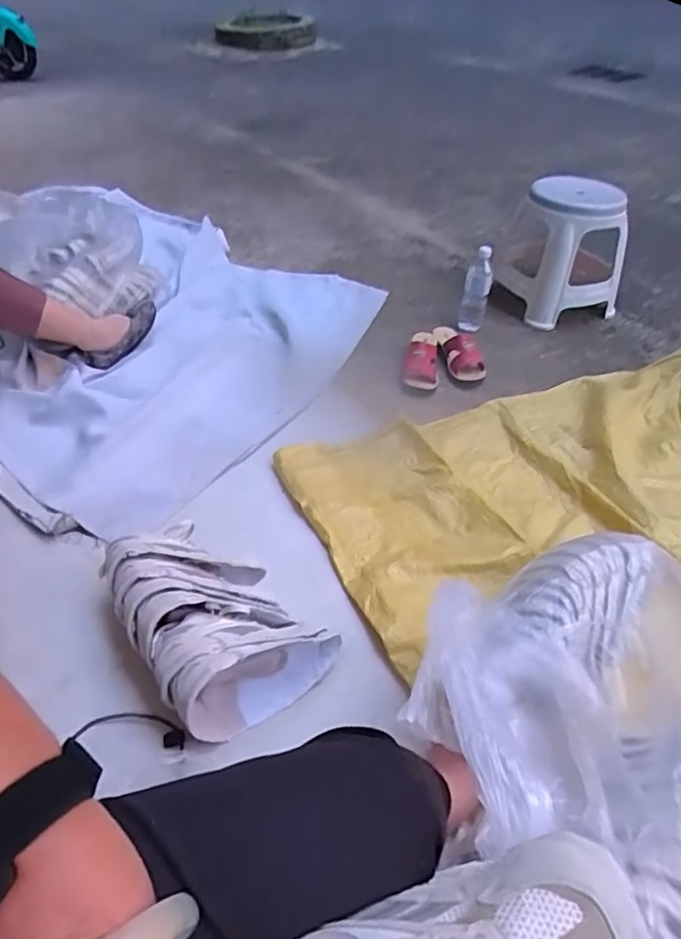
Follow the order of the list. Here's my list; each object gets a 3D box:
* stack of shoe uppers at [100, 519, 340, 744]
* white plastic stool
[{"bbox_3d":[-0.180,0.200,0.831,0.220,0.136,0.296,-29,51,-25],"label":"stack of shoe uppers"},{"bbox_3d":[0.616,-0.618,1.619,0.288,0.326,0.279,-17,47,-14],"label":"white plastic stool"}]

